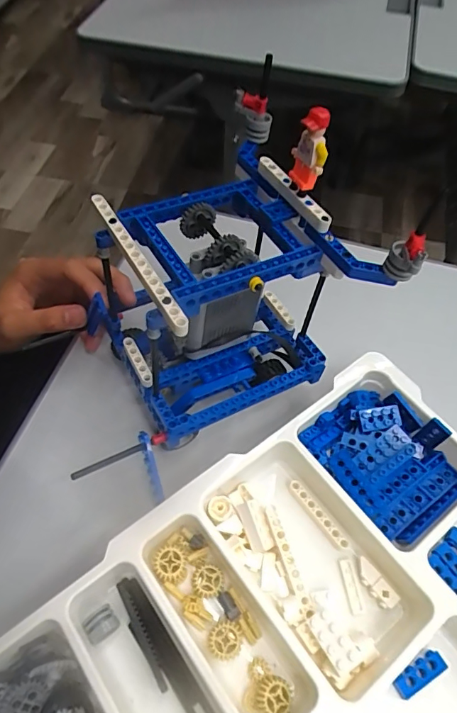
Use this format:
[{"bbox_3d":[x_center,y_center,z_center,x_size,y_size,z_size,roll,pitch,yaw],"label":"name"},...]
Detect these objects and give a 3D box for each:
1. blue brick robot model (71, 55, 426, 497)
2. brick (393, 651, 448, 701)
[{"bbox_3d":[-0.013,-0.049,0.302,0.167,0.166,0.163,-25,64,-15],"label":"blue brick robot model"},{"bbox_3d":[0.112,0.187,0.268,0.032,0.006,0.013,-24,65,-17],"label":"brick"}]

